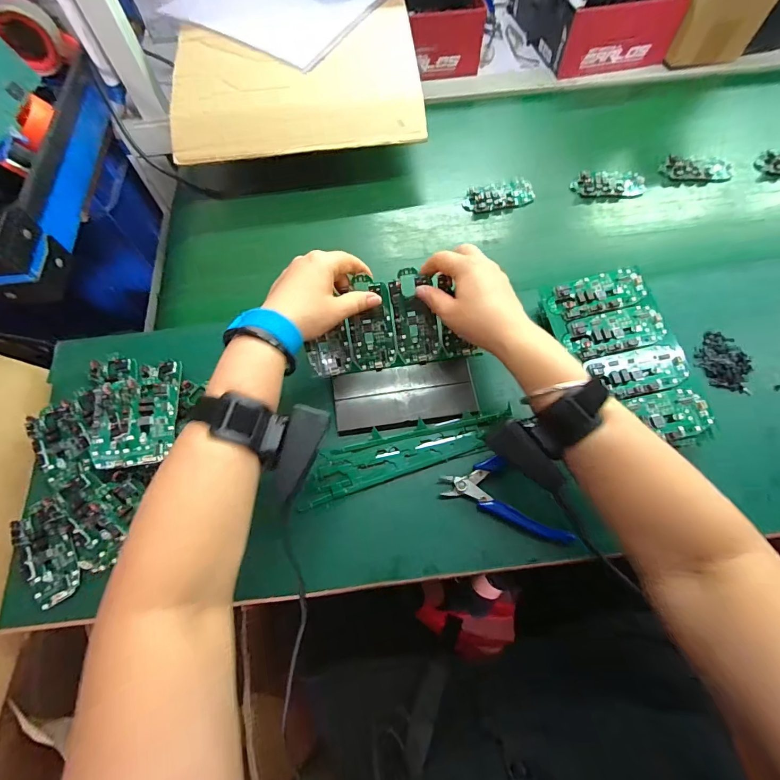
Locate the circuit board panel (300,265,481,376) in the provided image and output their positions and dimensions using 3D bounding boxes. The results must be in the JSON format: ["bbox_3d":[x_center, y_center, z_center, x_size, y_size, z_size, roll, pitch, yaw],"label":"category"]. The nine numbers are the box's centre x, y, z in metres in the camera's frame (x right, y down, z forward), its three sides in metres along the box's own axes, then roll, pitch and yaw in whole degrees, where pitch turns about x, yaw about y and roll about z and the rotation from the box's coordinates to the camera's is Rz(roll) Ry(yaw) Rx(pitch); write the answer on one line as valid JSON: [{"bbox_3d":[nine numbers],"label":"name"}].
[{"bbox_3d":[-0.002,-0.069,0.412,0.170,0.013,0.097,-10,106,-4],"label":"circuit board panel"}]

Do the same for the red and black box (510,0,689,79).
[{"bbox_3d":[0.336,-0.649,0.662,0.185,0.089,0.255,-15,66,-5],"label":"red and black box"}]

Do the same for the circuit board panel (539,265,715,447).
[{"bbox_3d":[0.235,-0.039,0.400,0.101,0.017,0.189,-9,65,-3],"label":"circuit board panel"}]

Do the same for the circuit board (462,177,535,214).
[{"bbox_3d":[0.149,-0.271,0.547,0.094,0.012,0.049,-15,66,-5],"label":"circuit board"}]

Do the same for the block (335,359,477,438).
[{"bbox_3d":[0.016,0.005,0.420,0.147,0.008,0.067,-10,65,-3],"label":"block"}]

